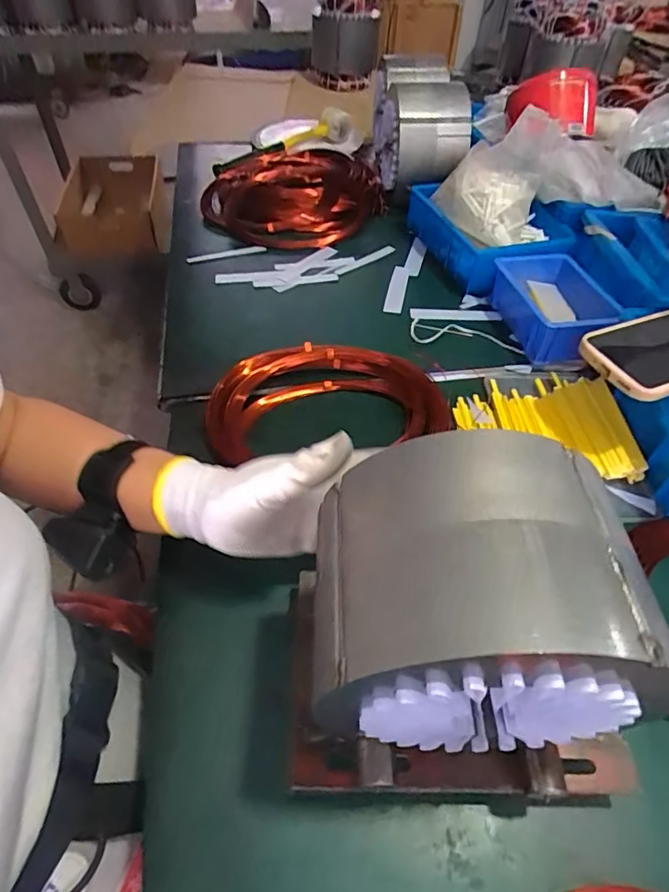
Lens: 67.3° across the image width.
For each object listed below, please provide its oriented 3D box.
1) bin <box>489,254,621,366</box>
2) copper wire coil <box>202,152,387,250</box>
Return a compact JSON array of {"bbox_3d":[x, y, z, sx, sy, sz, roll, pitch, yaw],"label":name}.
[{"bbox_3d":[0.252,-0.159,0.573,0.104,0.051,0.152,-8,50,-7],"label":"bin"},{"bbox_3d":[-0.067,-0.390,0.775,0.246,0.045,0.238,1,49,-1],"label":"copper wire coil"}]

